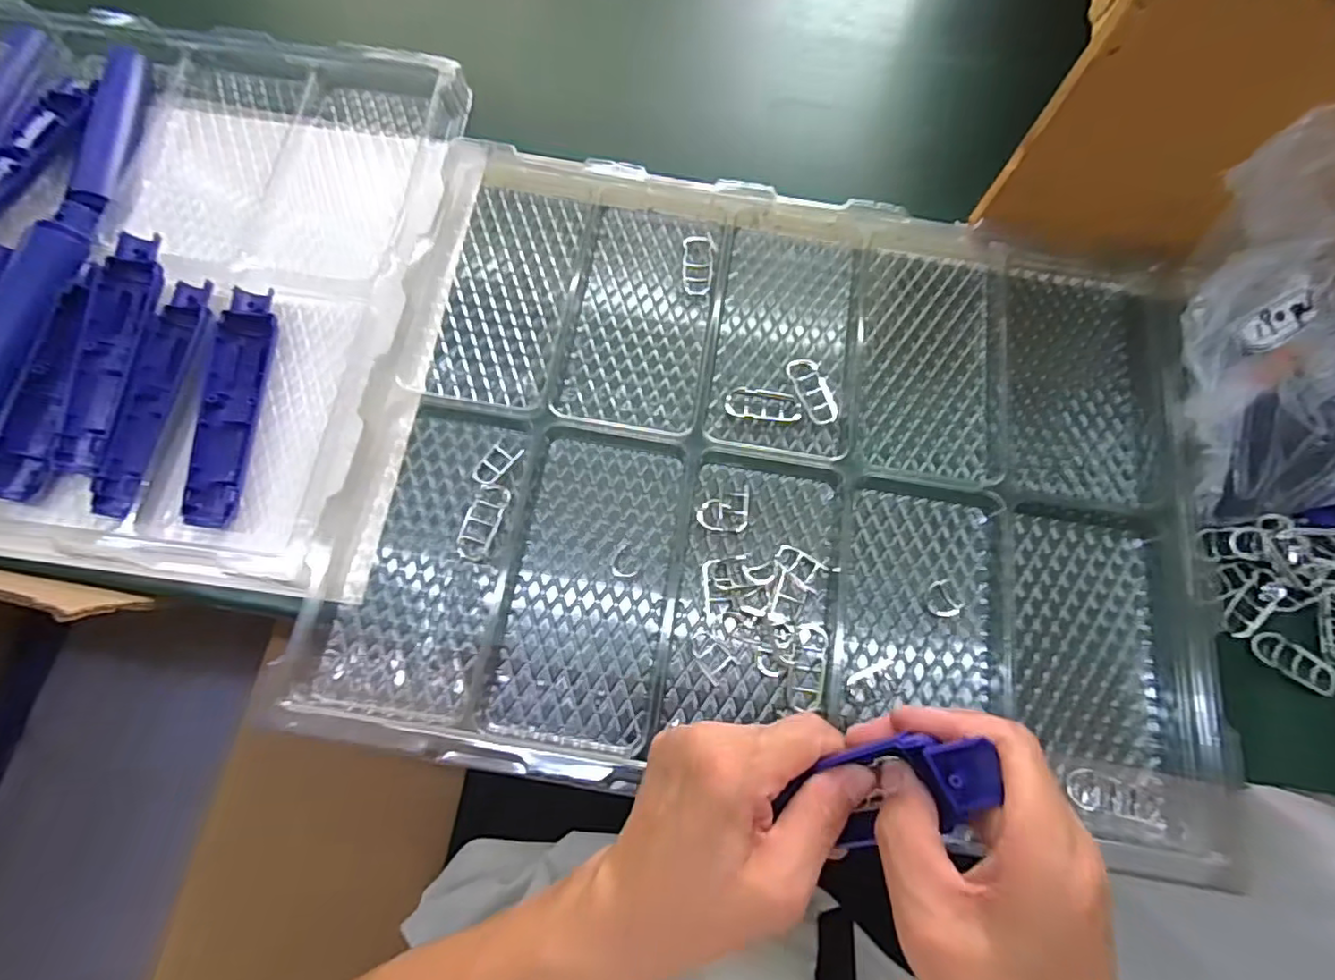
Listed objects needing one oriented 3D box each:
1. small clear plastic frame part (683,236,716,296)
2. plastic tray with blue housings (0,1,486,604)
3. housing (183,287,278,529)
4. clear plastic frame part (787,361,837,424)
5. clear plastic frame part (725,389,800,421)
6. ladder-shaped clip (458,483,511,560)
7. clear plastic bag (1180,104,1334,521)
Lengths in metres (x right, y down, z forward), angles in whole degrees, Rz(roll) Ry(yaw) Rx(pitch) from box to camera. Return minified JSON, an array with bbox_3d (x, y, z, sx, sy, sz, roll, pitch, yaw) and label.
[{"bbox_3d":[0.024,-0.171,0.461,0.024,0.011,0.050,4,72,-1],"label":"small clear plastic frame part"},{"bbox_3d":[-0.450,-0.173,0.441,0.575,0.054,0.438,8,72,1],"label":"plastic tray with blue housings"},{"bbox_3d":[-0.291,-0.058,0.405,0.032,0.013,0.165,2,72,-1],"label":"housing"},{"bbox_3d":[0.104,-0.071,0.433,0.024,0.007,0.052,-14,73,-6],"label":"clear plastic frame part"},{"bbox_3d":[0.068,-0.060,0.430,0.052,0.006,0.020,6,72,0],"label":"clear plastic frame part"},{"bbox_3d":[-0.121,0.020,0.396,0.023,0.004,0.050,19,73,4],"label":"ladder-shaped clip"},{"bbox_3d":[0.423,-0.097,0.376,0.147,0.149,0.197,-1,72,-2],"label":"clear plastic bag"}]

